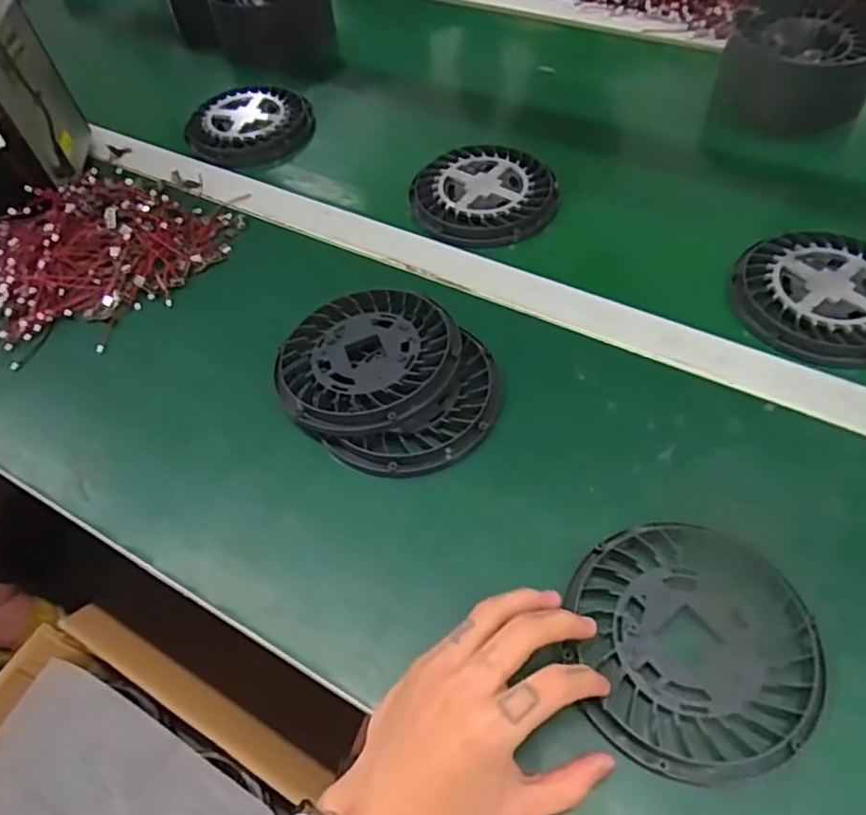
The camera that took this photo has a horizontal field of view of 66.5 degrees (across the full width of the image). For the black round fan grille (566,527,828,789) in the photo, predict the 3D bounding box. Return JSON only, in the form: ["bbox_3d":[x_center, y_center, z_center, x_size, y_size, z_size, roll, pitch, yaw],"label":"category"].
[{"bbox_3d":[0.139,0.125,0.353,0.121,0.008,0.129,-2,55,3],"label":"black round fan grille"}]

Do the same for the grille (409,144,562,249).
[{"bbox_3d":[0.043,-0.193,0.602,0.122,0.023,0.123,-31,58,-16],"label":"grille"}]

